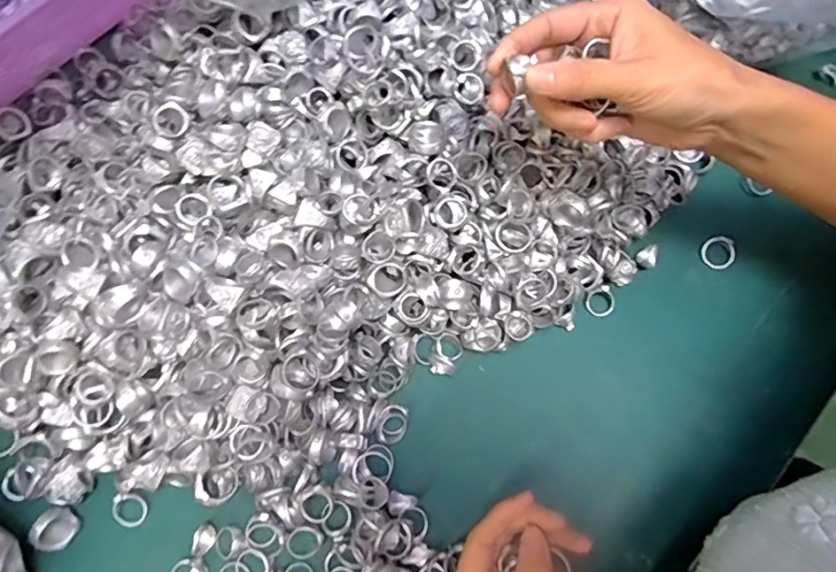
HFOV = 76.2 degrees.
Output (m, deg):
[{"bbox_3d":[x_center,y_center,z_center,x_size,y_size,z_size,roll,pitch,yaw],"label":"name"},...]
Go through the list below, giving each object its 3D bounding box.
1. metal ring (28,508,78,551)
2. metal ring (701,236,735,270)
[{"bbox_3d":[-0.237,0.159,0.349,0.007,0.025,0.026,-7,45,40],"label":"metal ring"},{"bbox_3d":[0.236,-0.026,0.417,0.024,0.004,0.025,-2,83,18],"label":"metal ring"}]

